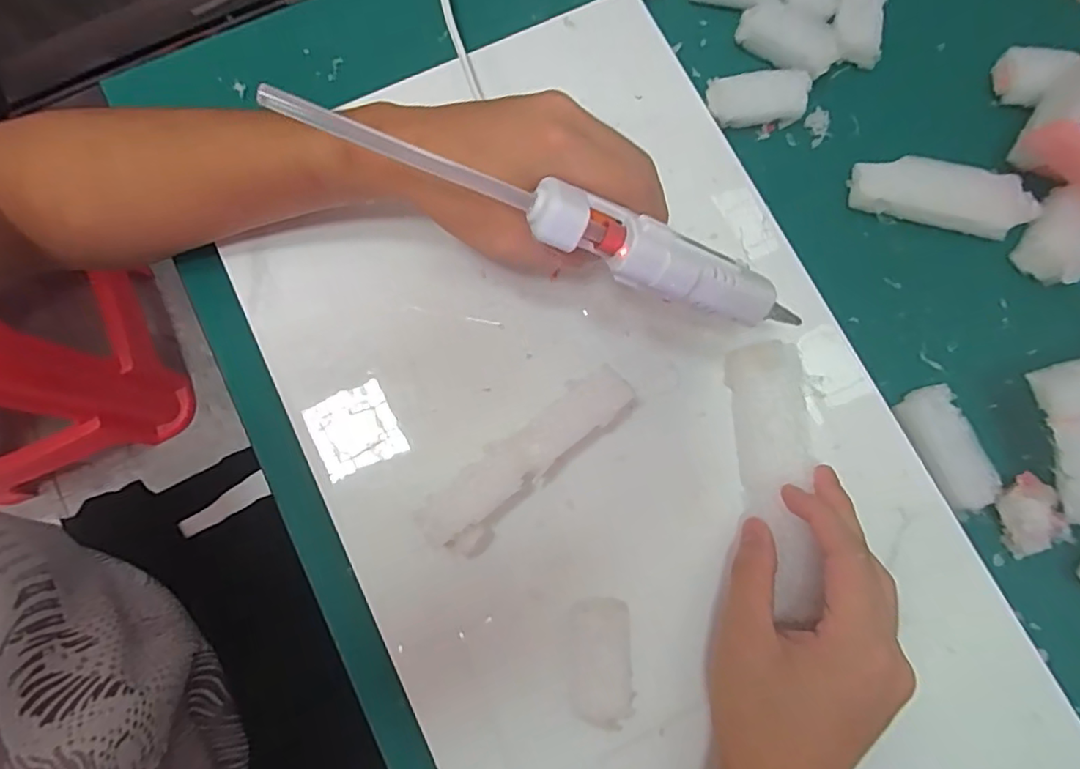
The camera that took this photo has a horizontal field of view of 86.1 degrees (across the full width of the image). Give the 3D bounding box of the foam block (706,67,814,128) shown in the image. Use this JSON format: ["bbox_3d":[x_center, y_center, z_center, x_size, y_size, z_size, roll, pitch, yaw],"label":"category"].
[{"bbox_3d":[0.133,-0.175,0.355,0.061,0.019,0.026,-6,79,-3],"label":"foam block"}]

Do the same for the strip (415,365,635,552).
[{"bbox_3d":[-0.006,0.038,0.303,0.123,0.021,0.031,-40,82,-8],"label":"strip"}]

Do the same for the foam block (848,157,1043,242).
[{"bbox_3d":[0.243,-0.114,0.351,0.107,0.019,0.036,9,79,0],"label":"foam block"}]

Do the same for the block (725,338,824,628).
[{"bbox_3d":[0.123,0.047,0.298,0.036,0.028,0.137,-3,78,-2],"label":"block"}]

